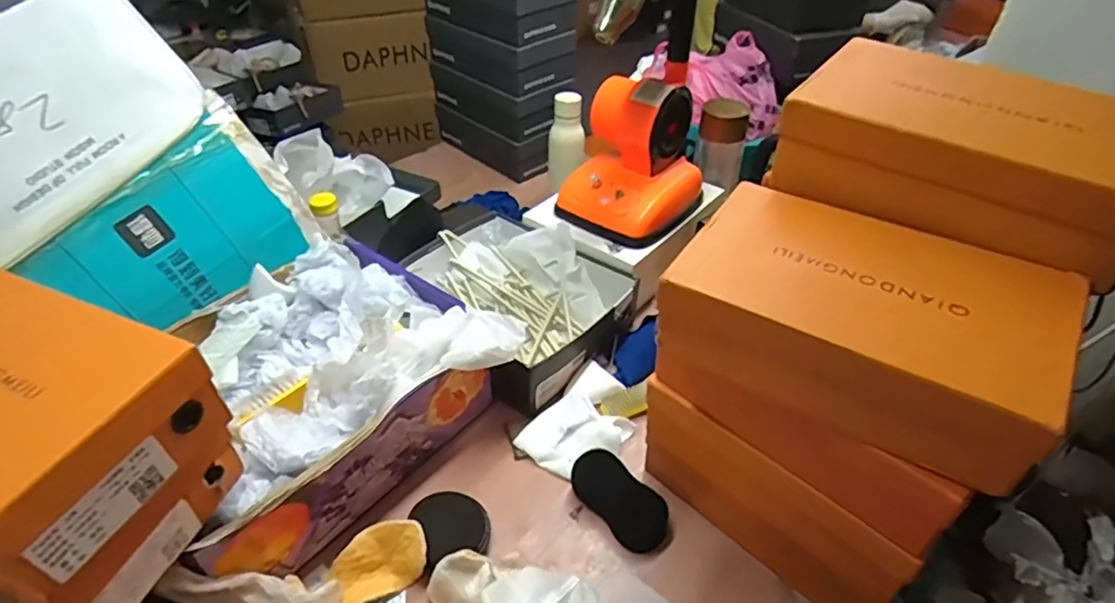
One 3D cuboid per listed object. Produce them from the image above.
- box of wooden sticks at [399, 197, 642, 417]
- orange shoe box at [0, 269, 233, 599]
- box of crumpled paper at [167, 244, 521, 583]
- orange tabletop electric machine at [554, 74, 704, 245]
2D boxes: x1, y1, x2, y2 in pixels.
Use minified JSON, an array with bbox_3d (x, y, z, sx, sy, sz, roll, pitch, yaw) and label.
[{"bbox_3d":[-0.090,-0.007,0.974,0.355,0.098,0.275,30,48,30],"label":"box of wooden sticks"},{"bbox_3d":[-0.439,0.088,0.500,0.283,0.112,0.166,17,43,18],"label":"orange shoe box"},{"bbox_3d":[-0.296,0.100,0.781,0.329,0.152,0.367,33,50,32],"label":"box of crumpled paper"},{"bbox_3d":[0.118,-0.233,0.995,0.179,0.200,0.188,25,46,26],"label":"orange tabletop electric machine"}]

